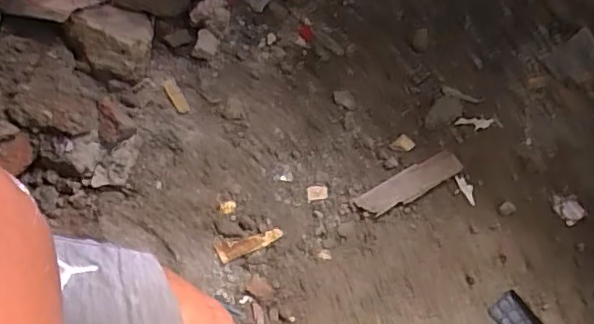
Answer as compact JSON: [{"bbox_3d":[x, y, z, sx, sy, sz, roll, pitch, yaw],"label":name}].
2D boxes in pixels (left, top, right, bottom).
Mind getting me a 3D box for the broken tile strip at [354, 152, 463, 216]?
[{"bbox_3d":[0.121,0.024,0.645,0.116,0.010,0.032,-26,69,-11],"label":"broken tile strip"}]

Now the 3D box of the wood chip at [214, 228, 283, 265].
[{"bbox_3d":[-0.050,0.086,0.635,0.070,0.008,0.022,-17,68,-7],"label":"wood chip"}]

